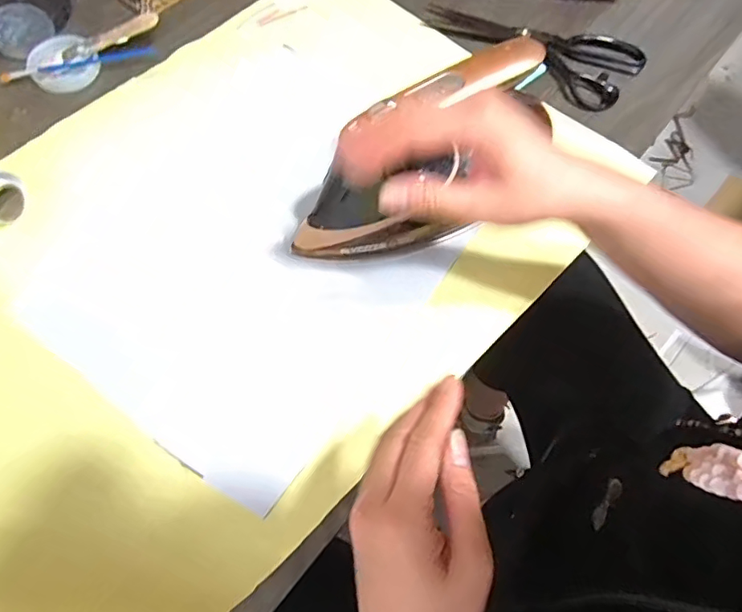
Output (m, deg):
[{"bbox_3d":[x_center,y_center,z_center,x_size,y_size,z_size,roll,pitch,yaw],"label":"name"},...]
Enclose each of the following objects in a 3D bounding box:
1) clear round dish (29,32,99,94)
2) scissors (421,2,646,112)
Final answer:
[{"bbox_3d":[-0.329,-0.264,0.570,0.068,0.022,0.068,0,67,-1],"label":"clear round dish"},{"bbox_3d":[0.181,-0.303,0.598,0.239,0.013,0.103,30,70,12],"label":"scissors"}]

